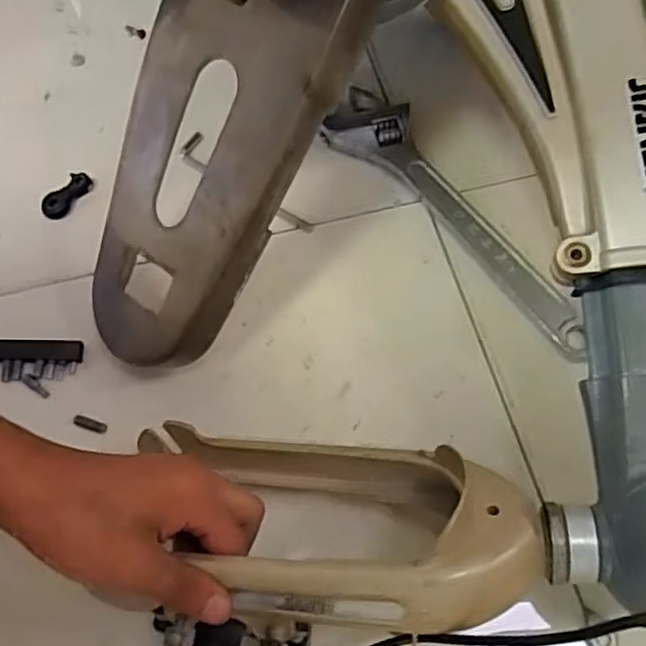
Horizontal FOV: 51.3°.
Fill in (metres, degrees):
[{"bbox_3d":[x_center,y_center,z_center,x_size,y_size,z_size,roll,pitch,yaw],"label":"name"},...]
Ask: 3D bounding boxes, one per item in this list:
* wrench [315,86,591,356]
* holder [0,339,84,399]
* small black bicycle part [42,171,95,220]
[{"bbox_3d":[0.104,-0.089,0.515,0.059,0.016,0.273,-39,69,-15],"label":"wrench"},{"bbox_3d":[-0.208,0.029,0.469,0.074,0.012,0.037,3,65,4],"label":"holder"},{"bbox_3d":[-0.203,-0.101,0.534,0.018,0.016,0.044,35,71,17],"label":"small black bicycle part"}]

